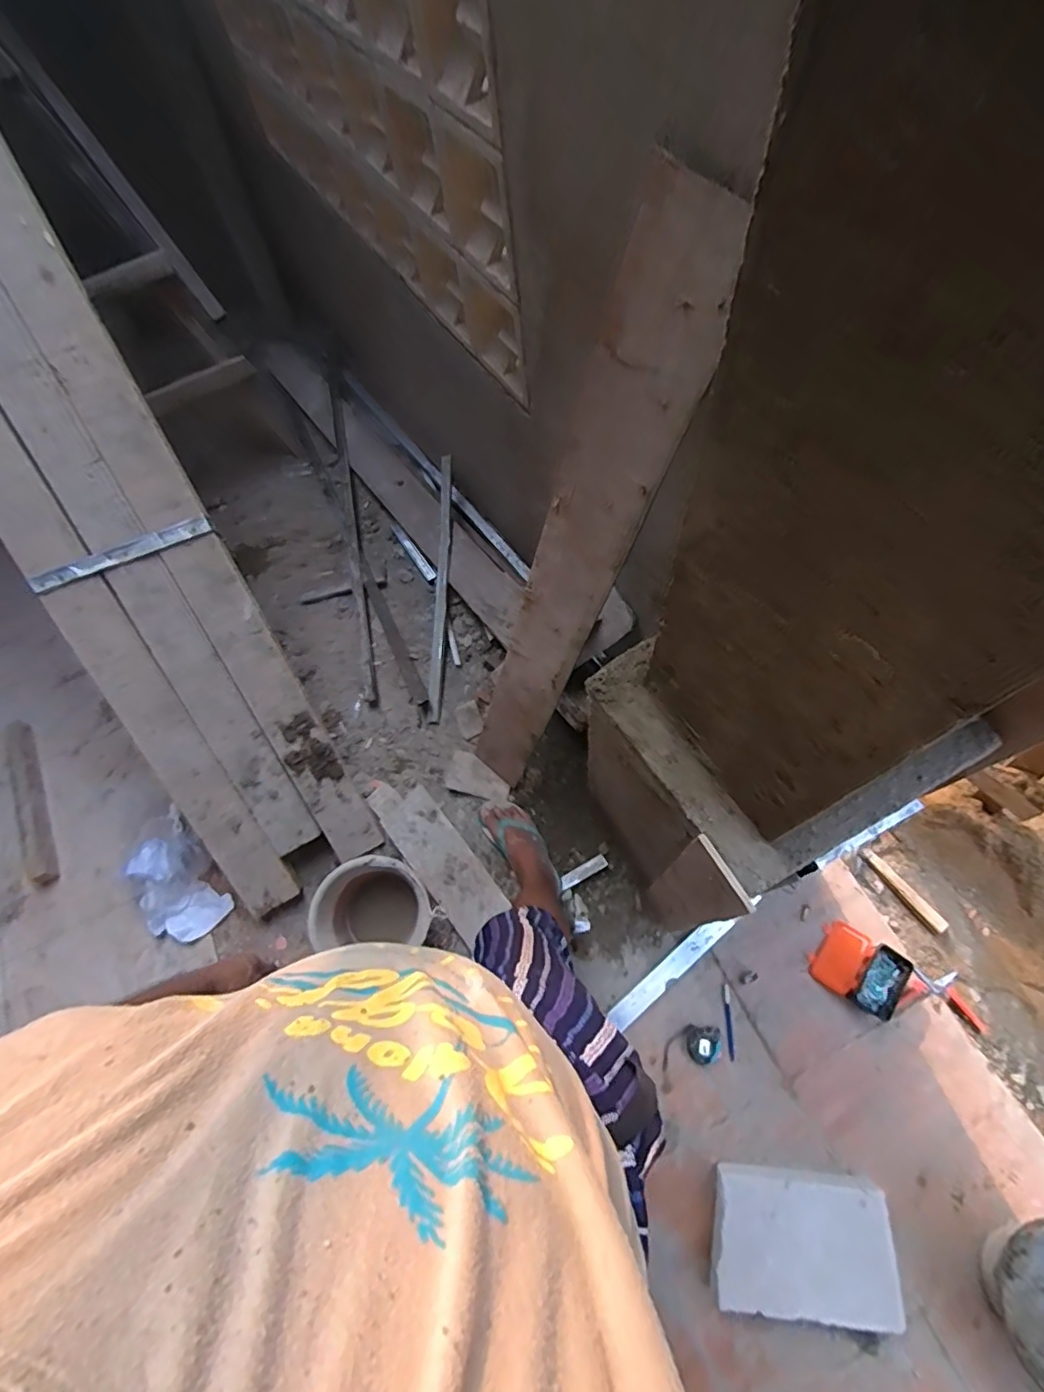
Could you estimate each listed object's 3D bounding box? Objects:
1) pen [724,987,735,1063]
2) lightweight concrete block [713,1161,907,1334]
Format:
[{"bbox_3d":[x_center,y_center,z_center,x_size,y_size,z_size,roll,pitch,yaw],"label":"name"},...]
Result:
[{"bbox_3d":[0.452,0.712,1.245,0.011,0.010,0.141,2,67,7],"label":"pen"},{"bbox_3d":[0.522,1.018,1.060,0.316,0.057,0.207,4,67,7],"label":"lightweight concrete block"}]

